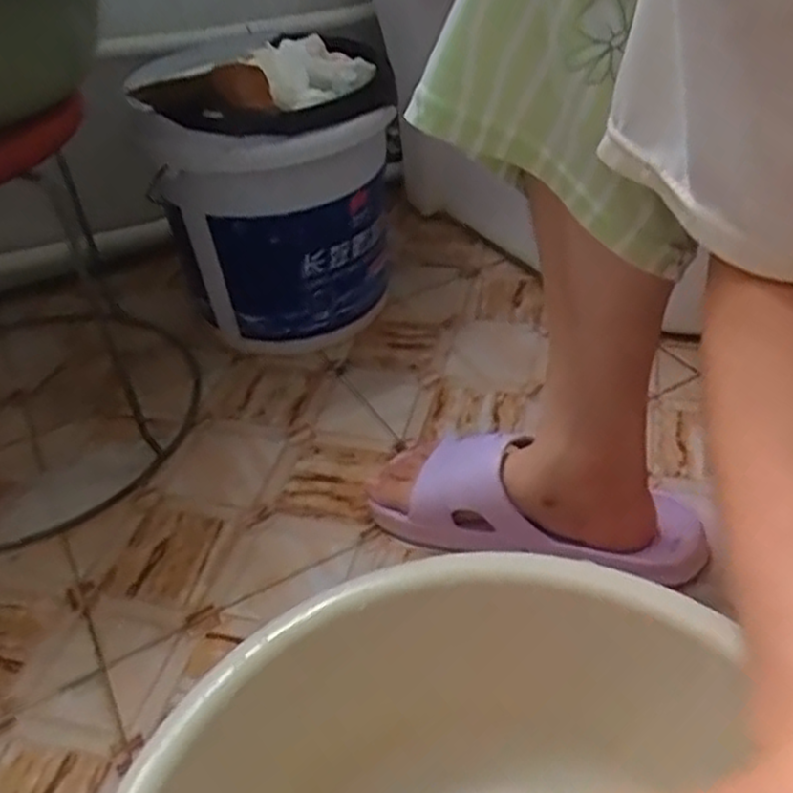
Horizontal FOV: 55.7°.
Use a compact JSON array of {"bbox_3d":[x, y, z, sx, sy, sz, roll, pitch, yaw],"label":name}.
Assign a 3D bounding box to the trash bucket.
[{"bbox_3d":[-0.122,-0.217,0.824,0.228,0.310,0.290,-5,39,-1],"label":"trash bucket"}]

